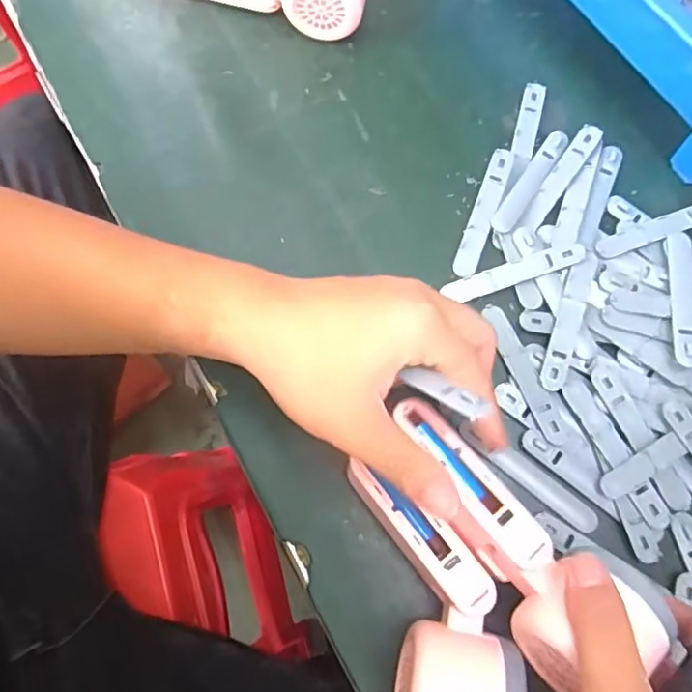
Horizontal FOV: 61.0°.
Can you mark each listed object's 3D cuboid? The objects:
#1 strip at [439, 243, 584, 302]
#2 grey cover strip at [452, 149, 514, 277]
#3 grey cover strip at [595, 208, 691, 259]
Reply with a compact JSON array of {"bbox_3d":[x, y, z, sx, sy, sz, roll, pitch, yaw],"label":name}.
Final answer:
[{"bbox_3d":[0.110,-0.047,0.380,0.088,0.004,0.015,-18,82,3],"label":"strip"},{"bbox_3d":[0.093,-0.090,0.396,0.016,0.008,0.096,21,74,5],"label":"grey cover strip"},{"bbox_3d":[0.208,-0.078,0.389,0.096,0.005,0.015,-20,75,-7],"label":"grey cover strip"}]

